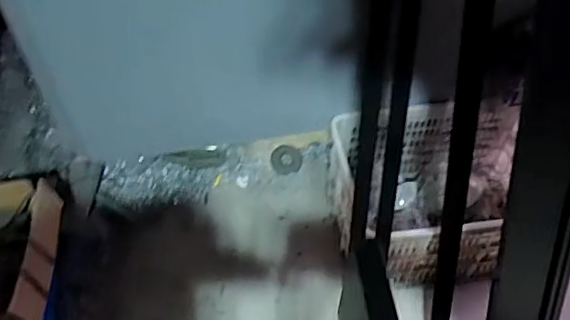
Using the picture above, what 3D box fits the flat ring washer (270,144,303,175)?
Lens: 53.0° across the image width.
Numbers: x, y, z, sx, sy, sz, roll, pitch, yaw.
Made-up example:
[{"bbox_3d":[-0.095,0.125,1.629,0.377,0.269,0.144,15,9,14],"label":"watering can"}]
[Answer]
[{"bbox_3d":[0.005,0.000,1.688,0.091,0.011,0.085,6,85,-4],"label":"flat ring washer"}]

